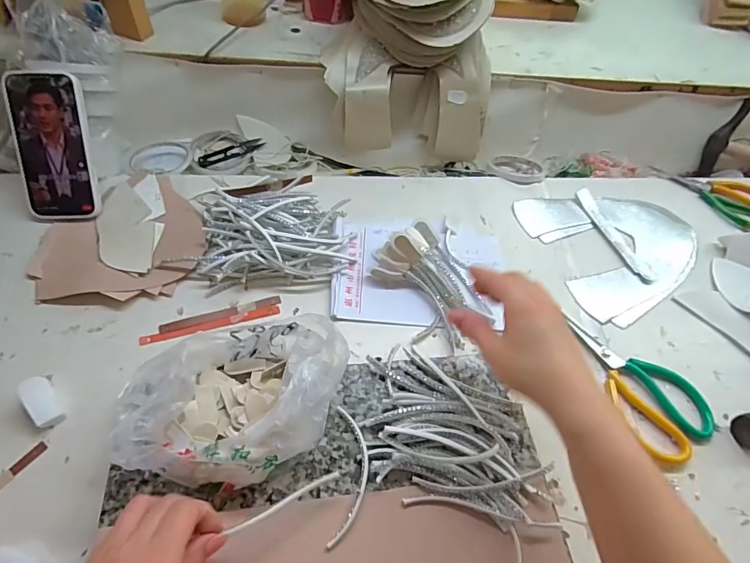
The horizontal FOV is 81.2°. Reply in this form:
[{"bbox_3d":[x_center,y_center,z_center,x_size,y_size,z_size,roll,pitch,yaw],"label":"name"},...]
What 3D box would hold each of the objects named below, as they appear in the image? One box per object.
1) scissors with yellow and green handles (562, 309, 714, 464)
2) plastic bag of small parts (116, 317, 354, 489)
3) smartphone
[{"bbox_3d":[0.290,0.104,0.484,0.096,0.013,0.175,-14,57,-15],"label":"scissors with yellow and green handles"},{"bbox_3d":[-0.121,0.095,0.379,0.179,0.059,0.146,7,54,0],"label":"plastic bag of small parts"},{"bbox_3d":[-0.387,-0.159,0.523,0.083,0.168,0.014,1,15,-2],"label":"smartphone"}]

